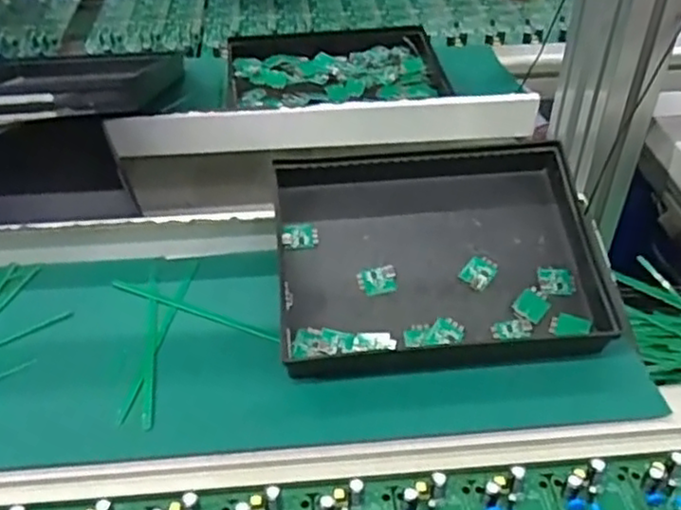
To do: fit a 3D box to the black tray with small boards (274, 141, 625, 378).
[{"bbox_3d":[0.071,-0.001,0.518,0.234,0.051,0.176,-5,56,-6],"label":"black tray with small boards"}]

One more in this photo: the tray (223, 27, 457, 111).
[{"bbox_3d":[-0.006,-0.202,0.778,0.226,0.035,0.153,-5,43,-6],"label":"tray"}]

